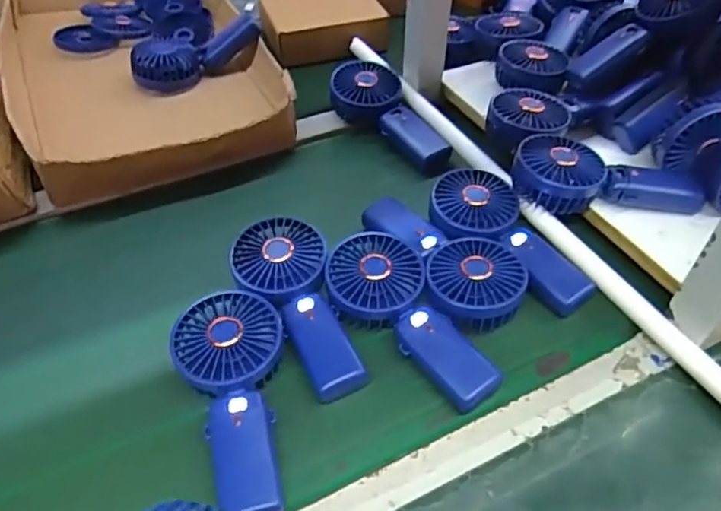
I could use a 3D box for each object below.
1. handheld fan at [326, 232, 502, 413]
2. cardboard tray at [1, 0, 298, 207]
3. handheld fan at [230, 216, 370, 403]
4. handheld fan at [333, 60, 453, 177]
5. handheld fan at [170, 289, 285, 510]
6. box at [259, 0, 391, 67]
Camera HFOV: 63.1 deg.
[{"bbox_3d":[0.036,0.055,0.503,0.089,0.038,0.185,-22,52,-18],"label":"handheld fan"},{"bbox_3d":[-0.311,-0.269,0.813,0.316,0.077,0.527,-19,51,-18],"label":"cardboard tray"},{"bbox_3d":[-0.060,0.045,0.519,0.079,0.048,0.186,-14,50,-12],"label":"handheld fan"},{"bbox_3d":[0.037,-0.171,0.713,0.067,0.052,0.183,-34,57,-26],"label":"handheld fan"},{"bbox_3d":[-0.103,0.111,0.456,0.083,0.039,0.180,-3,49,-3],"label":"handheld fan"},{"bbox_3d":[-0.058,-0.336,0.839,0.169,0.045,0.137,-8,48,-9],"label":"box"}]

